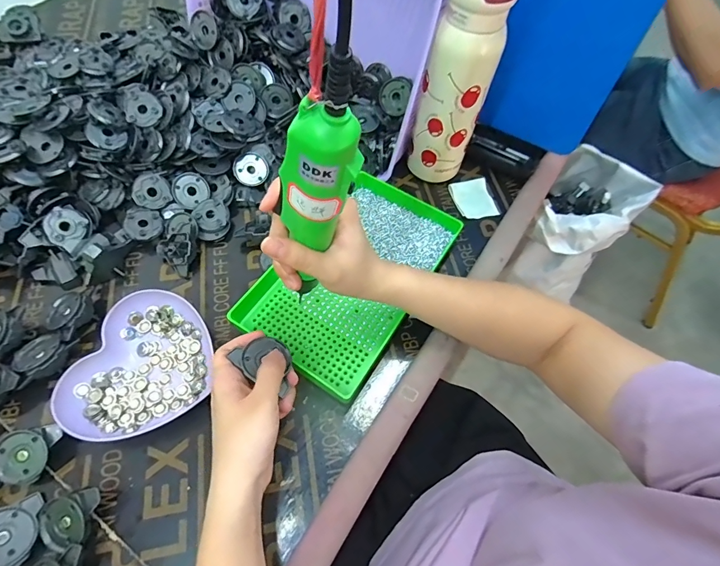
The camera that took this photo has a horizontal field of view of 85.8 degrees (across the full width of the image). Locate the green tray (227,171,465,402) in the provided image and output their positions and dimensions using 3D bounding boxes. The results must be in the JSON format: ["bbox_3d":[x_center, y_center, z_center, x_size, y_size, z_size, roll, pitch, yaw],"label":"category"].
[{"bbox_3d":[-0.010,-0.014,0.444,0.158,0.031,0.244,32,65,13],"label":"green tray"}]

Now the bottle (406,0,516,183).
[{"bbox_3d":[0.106,-0.250,0.440,0.079,0.246,0.102,-1,62,-4],"label":"bottle"}]

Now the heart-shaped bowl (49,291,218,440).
[{"bbox_3d":[-0.214,0.082,0.390,0.124,0.025,0.144,17,62,6],"label":"heart-shaped bowl"}]

